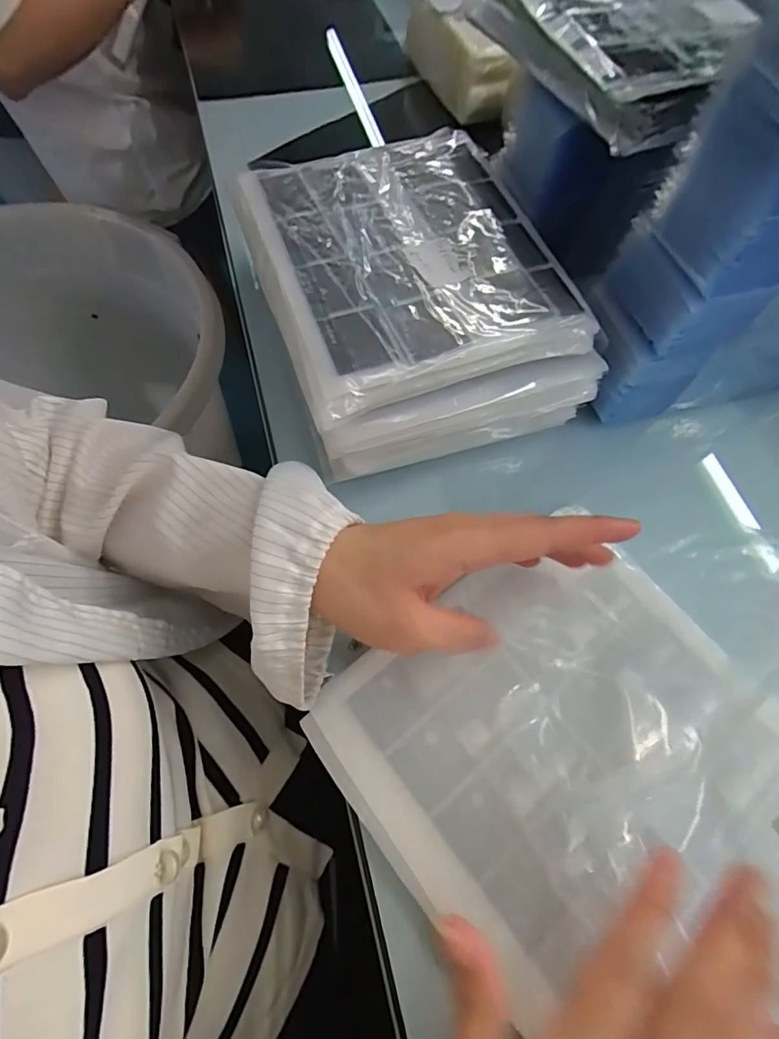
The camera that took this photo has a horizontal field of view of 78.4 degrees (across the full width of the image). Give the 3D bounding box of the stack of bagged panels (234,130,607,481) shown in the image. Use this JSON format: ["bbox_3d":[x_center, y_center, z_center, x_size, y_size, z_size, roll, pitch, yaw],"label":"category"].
[{"bbox_3d":[0.010,-0.154,0.329,0.179,0.074,0.207,-18,68,-11],"label":"stack of bagged panels"}]

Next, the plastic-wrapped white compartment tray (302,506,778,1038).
[{"bbox_3d":[0.124,0.149,0.247,0.207,0.016,0.280,-38,73,-18],"label":"plastic-wrapped white compartment tray"}]

